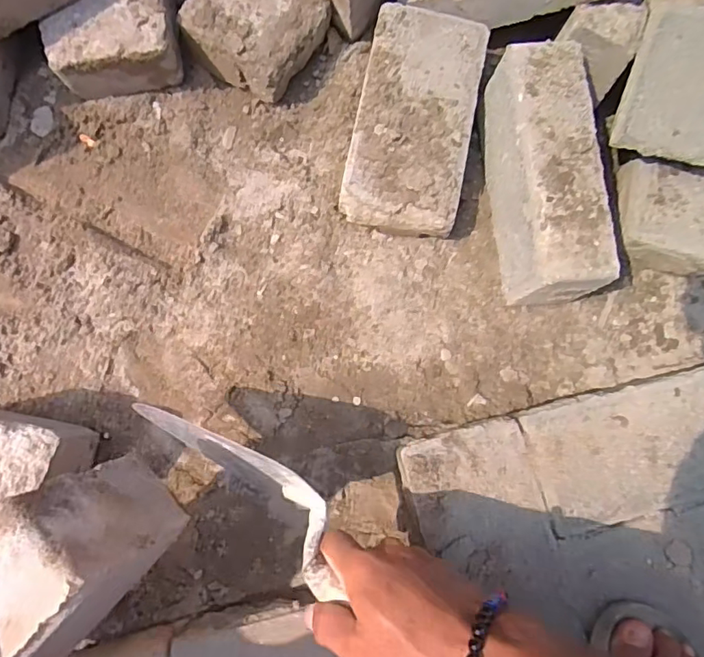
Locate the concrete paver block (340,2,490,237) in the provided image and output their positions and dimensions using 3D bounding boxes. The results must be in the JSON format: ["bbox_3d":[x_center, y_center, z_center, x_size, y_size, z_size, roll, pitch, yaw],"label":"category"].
[{"bbox_3d":[0.058,-0.195,0.509,0.114,0.060,0.206,12,83,-4],"label":"concrete paver block"}]

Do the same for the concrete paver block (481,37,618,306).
[{"bbox_3d":[0.169,-0.132,0.481,0.068,0.099,0.215,-4,84,-6],"label":"concrete paver block"}]

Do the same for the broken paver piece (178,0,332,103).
[{"bbox_3d":[-0.091,-0.292,0.520,0.107,0.059,0.109,36,82,0],"label":"broken paver piece"}]

